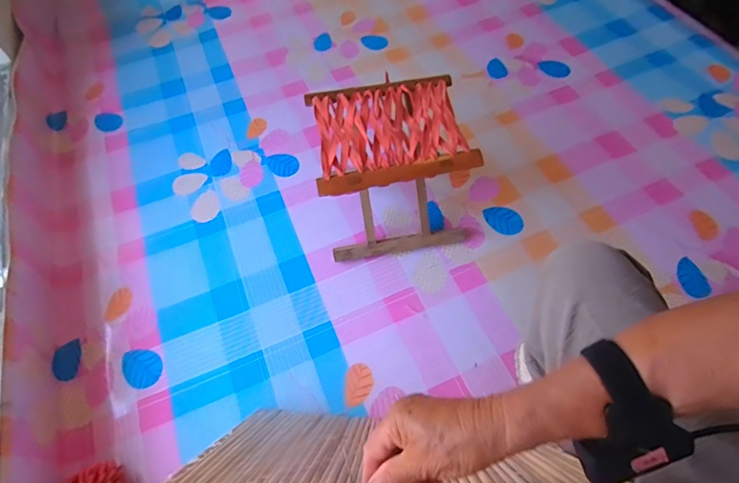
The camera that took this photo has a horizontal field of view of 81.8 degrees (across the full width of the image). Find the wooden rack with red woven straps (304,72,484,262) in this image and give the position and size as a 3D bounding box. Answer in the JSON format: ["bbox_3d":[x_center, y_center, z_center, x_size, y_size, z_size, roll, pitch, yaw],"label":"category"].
[{"bbox_3d":[0.042,-0.143,0.857,0.265,0.243,0.224,-9,58,-2],"label":"wooden rack with red woven straps"}]

